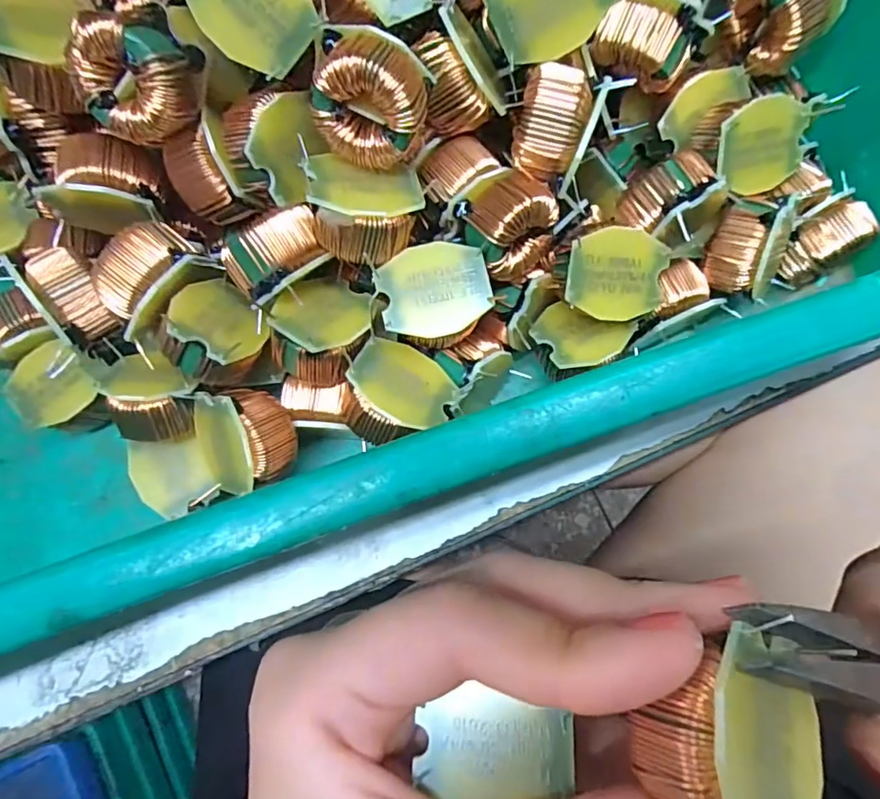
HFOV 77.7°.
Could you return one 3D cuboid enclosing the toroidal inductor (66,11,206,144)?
[{"bbox_3d":[-0.078,-0.082,0.141,0.027,0.016,0.026,23,126,-10],"label":"toroidal inductor"}]

